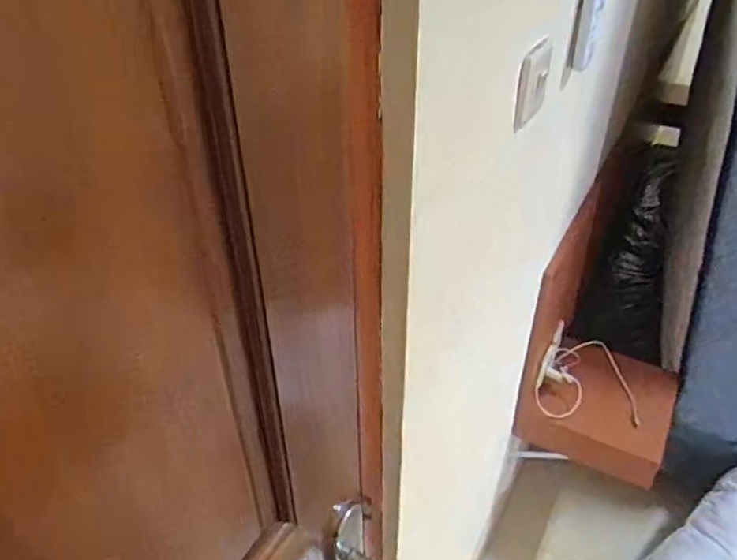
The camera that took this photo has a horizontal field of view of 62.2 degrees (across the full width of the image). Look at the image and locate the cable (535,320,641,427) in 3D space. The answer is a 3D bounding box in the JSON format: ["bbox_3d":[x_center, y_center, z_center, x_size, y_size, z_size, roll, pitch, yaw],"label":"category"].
[{"bbox_3d":[0.514,0.216,1.451,0.246,0.051,0.236,9,64,-8],"label":"cable"}]

